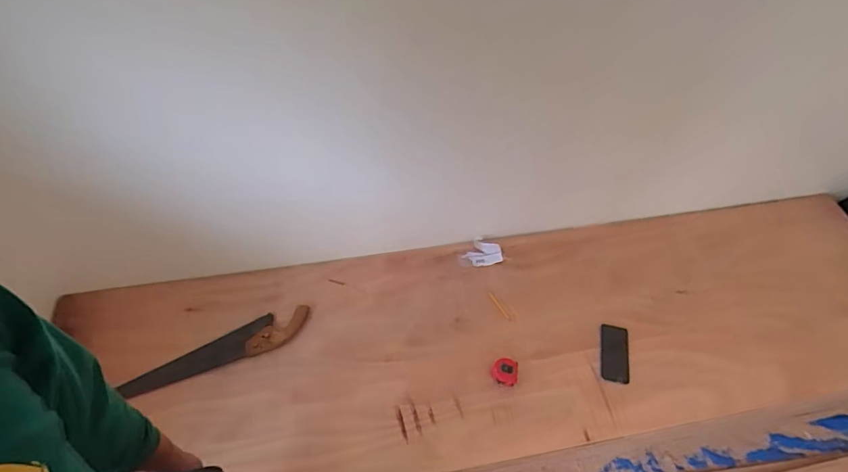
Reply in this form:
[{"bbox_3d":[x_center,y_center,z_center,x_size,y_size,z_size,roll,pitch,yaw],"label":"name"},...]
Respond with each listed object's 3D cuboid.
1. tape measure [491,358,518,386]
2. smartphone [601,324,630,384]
[{"bbox_3d":[0.205,0.344,1.162,0.066,0.042,0.063,10,63,3],"label":"tape measure"},{"bbox_3d":[0.507,0.310,1.218,0.072,0.008,0.152,12,63,4],"label":"smartphone"}]

